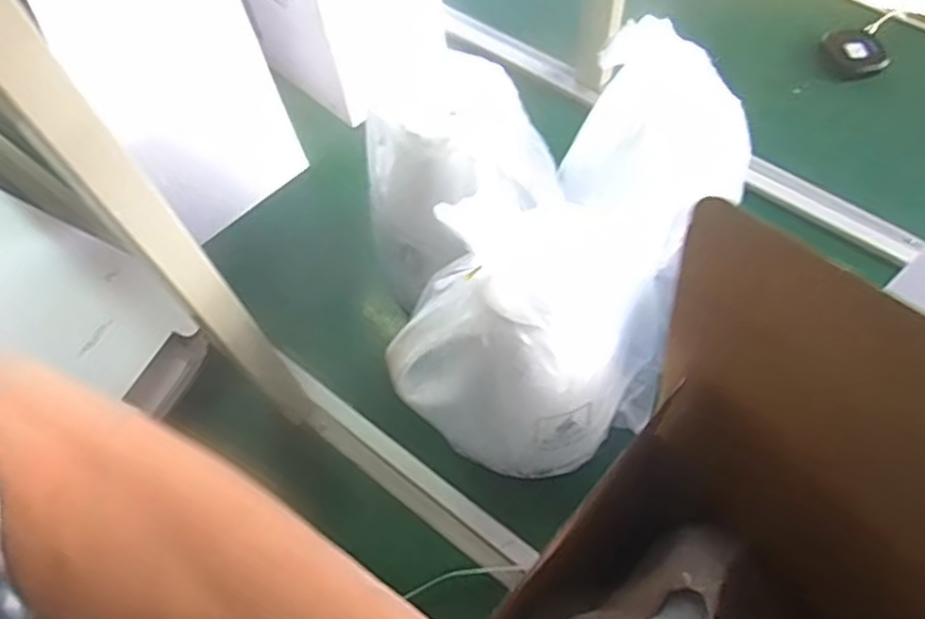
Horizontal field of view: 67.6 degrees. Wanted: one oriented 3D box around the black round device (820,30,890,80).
[{"bbox_3d":[0.490,-0.319,0.863,0.072,0.021,0.072,1,62,3],"label":"black round device"}]

